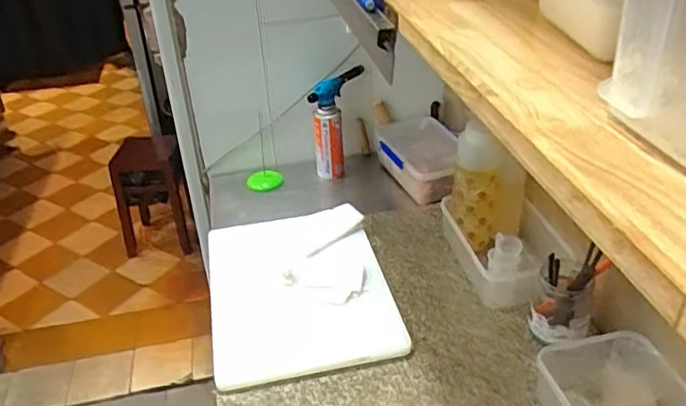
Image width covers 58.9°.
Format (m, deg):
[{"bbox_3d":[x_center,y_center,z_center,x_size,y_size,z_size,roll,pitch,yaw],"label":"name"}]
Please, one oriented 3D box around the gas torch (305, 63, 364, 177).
[{"bbox_3d":[-0.018,-0.191,1.467,0.092,0.238,0.128,16,38,28],"label":"gas torch"}]

